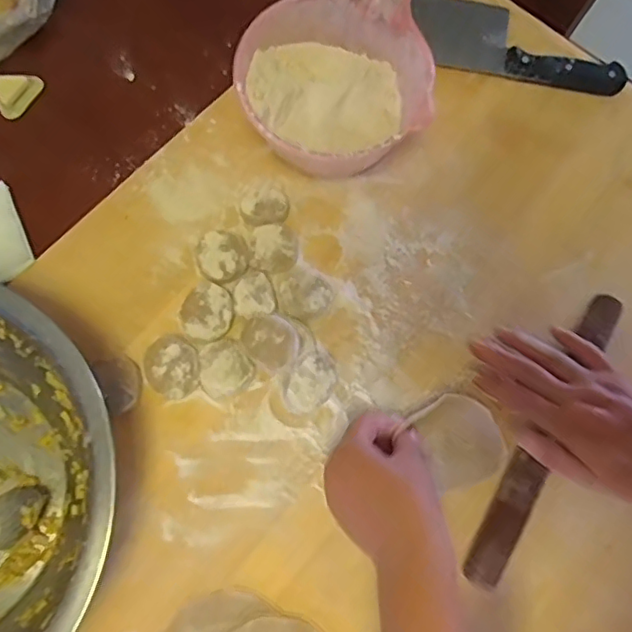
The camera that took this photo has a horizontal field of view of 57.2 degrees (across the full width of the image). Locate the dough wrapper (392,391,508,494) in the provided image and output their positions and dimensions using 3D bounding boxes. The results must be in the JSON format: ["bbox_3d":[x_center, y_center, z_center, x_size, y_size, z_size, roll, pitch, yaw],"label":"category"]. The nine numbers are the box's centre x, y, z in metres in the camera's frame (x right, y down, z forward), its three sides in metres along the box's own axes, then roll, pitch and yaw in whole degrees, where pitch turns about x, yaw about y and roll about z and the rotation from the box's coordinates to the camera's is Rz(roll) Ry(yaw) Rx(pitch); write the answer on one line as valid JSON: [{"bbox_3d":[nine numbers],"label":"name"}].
[{"bbox_3d":[0.107,0.096,0.444,0.068,0.013,0.068,-32,82,-9],"label":"dough wrapper"}]

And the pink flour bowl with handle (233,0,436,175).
[{"bbox_3d":[0.038,-0.227,0.509,0.157,0.094,0.257,25,73,5],"label":"pink flour bowl with handle"}]

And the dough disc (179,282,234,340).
[{"bbox_3d":[-0.089,-0.003,0.474,0.043,0.012,0.045,1,72,-2],"label":"dough disc"}]

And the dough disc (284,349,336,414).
[{"bbox_3d":[-0.003,0.052,0.457,0.033,0.017,0.052,43,76,10],"label":"dough disc"}]

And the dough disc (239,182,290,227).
[{"bbox_3d":[-0.045,-0.095,0.501,0.041,0.016,0.037,-11,73,-6],"label":"dough disc"}]

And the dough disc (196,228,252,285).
[{"bbox_3d":[-0.077,-0.051,0.487,0.044,0.014,0.044,1,72,-2],"label":"dough disc"}]

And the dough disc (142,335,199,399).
[{"bbox_3d":[-0.113,0.040,0.457,0.048,0.013,0.042,42,75,10],"label":"dough disc"}]

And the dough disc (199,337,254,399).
[{"bbox_3d":[-0.071,0.040,0.461,0.040,0.016,0.046,-4,73,-4],"label":"dough disc"}]

